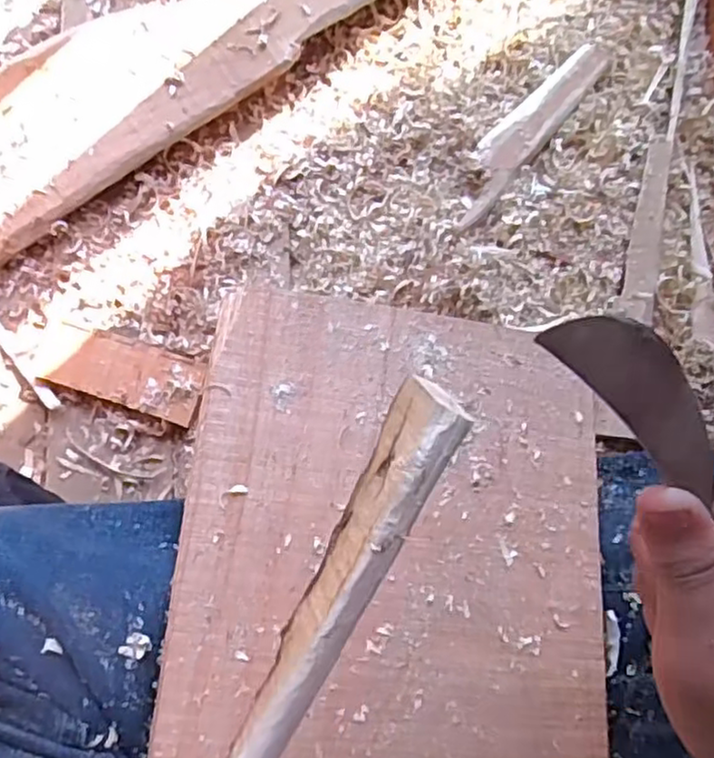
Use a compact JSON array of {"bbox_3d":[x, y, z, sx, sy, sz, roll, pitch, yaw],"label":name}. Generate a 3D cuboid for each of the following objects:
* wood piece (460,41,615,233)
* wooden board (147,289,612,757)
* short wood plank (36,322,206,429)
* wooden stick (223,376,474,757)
[{"bbox_3d":[0.130,-0.191,0.530,0.036,0.013,0.173,40,83,5],"label":"wood piece"},{"bbox_3d":[0.020,0.120,0.303,0.198,0.005,0.315,10,71,-14],"label":"wooden board"},{"bbox_3d":[-0.165,-0.004,0.501,0.111,0.015,0.047,18,81,2],"label":"short wood plank"},{"bbox_3d":[-0.038,0.115,0.205,0.017,0.013,0.259,29,103,4],"label":"wooden stick"}]

